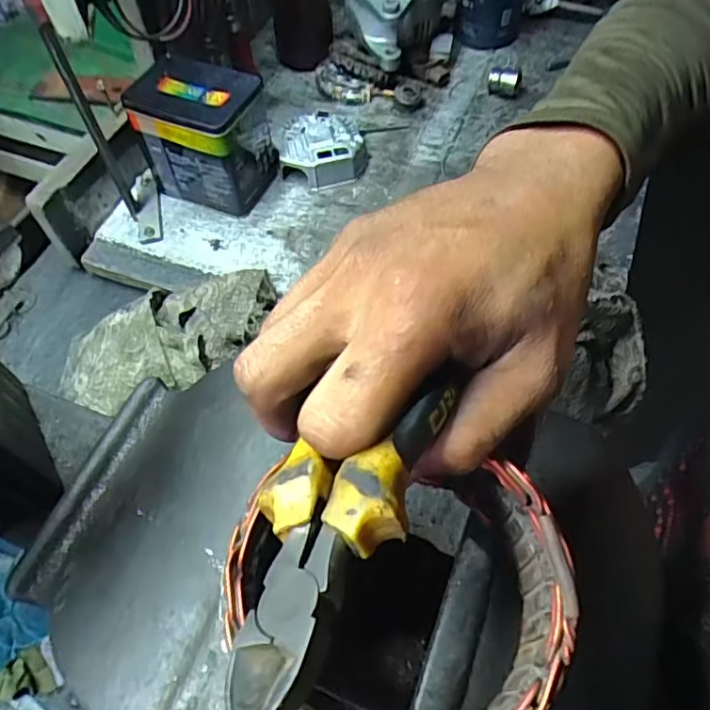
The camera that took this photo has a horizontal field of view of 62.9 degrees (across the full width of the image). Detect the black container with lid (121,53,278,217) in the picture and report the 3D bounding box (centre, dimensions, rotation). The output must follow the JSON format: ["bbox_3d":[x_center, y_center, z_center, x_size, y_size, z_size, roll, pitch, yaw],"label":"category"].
[{"bbox_3d":[-0.169,-0.241,0.654,0.124,0.128,0.087,20,61,14],"label":"black container with lid"}]

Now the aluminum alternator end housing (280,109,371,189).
[{"bbox_3d":[-0.039,-0.255,0.708,0.105,0.037,0.112,3,58,4],"label":"aluminum alternator end housing"}]

